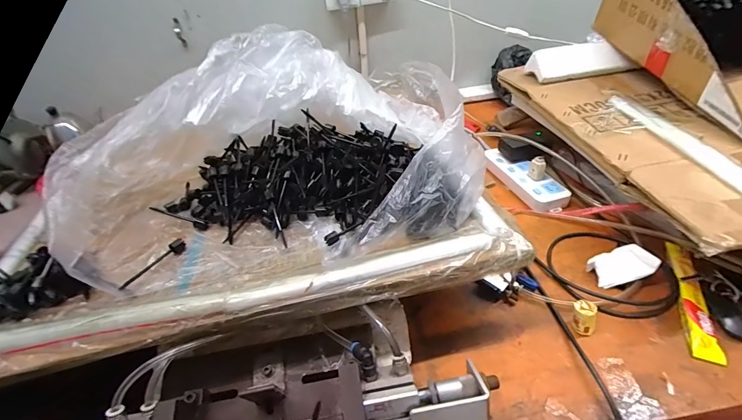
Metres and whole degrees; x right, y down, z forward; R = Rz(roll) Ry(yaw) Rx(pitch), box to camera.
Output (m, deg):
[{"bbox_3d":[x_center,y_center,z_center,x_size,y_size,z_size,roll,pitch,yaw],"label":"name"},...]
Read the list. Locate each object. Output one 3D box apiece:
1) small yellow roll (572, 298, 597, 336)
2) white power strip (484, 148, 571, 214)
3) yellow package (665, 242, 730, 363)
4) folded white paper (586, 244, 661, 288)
[{"bbox_3d":[0.277,0.140,0.457,0.029,0.039,0.025,23,47,34],"label":"small yellow roll"},{"bbox_3d":[0.303,-0.067,0.719,0.074,0.026,0.207,-18,39,-14],"label":"white power strip"},{"bbox_3d":[0.441,0.115,0.486,0.031,0.010,0.202,10,41,22],"label":"yellow package"},{"bbox_3d":[0.369,0.080,0.521,0.079,0.037,0.057,-6,37,2],"label":"folded white paper"}]

